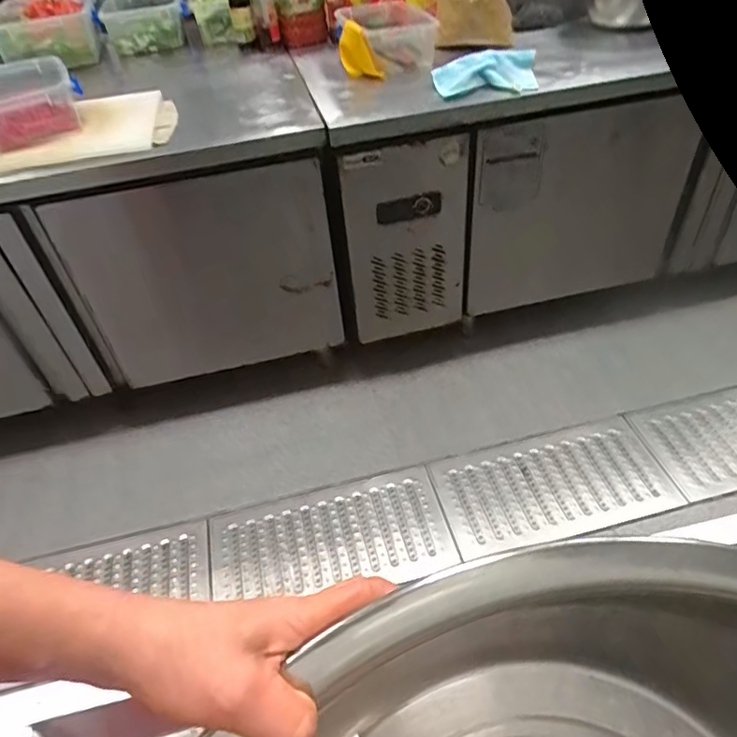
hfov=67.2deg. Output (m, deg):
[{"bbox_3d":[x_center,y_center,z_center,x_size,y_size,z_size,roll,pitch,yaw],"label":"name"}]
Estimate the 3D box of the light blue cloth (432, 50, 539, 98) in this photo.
[{"bbox_3d":[0.262,-0.670,1.252,0.225,0.054,0.147,-3,46,1],"label":"light blue cloth"}]

